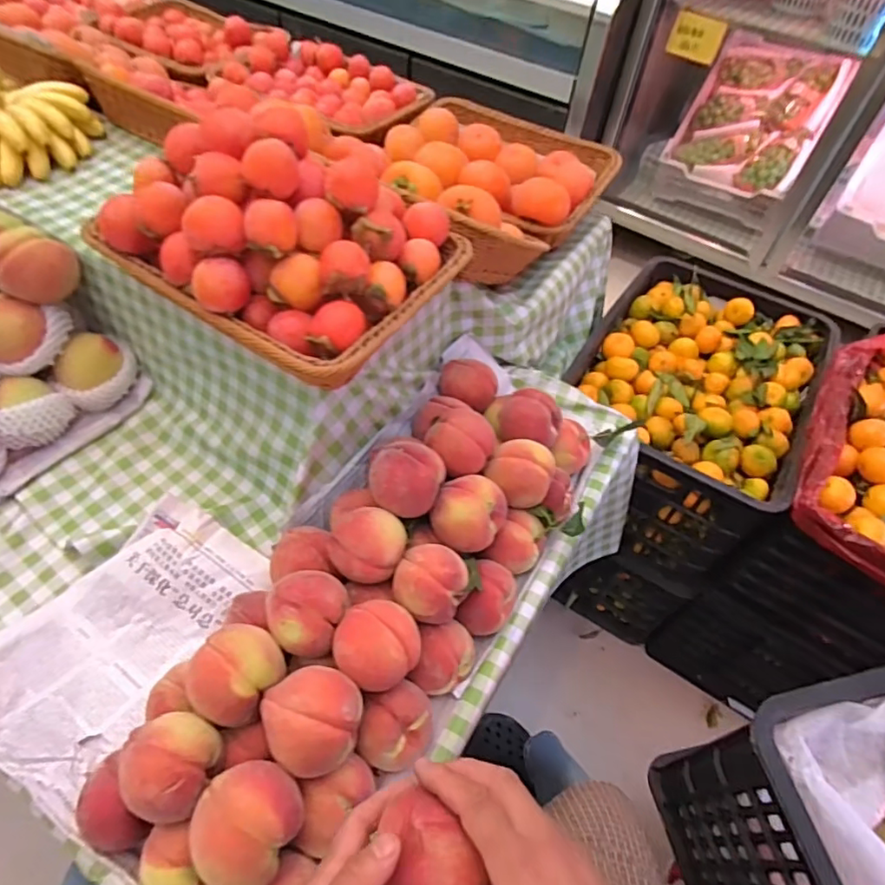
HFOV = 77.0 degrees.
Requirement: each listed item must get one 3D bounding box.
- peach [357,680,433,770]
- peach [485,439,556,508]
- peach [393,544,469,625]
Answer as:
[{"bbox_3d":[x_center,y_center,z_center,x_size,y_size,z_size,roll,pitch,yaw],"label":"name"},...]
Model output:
[{"bbox_3d":[-0.036,0.235,0.464,0.058,0.049,0.065,7,52,0],"label":"peach"},{"bbox_3d":[0.079,0.034,0.569,0.062,0.056,0.059,3,52,-3],"label":"peach"},{"bbox_3d":[-0.013,0.128,0.499,0.059,0.052,0.064,3,52,-3],"label":"peach"}]

